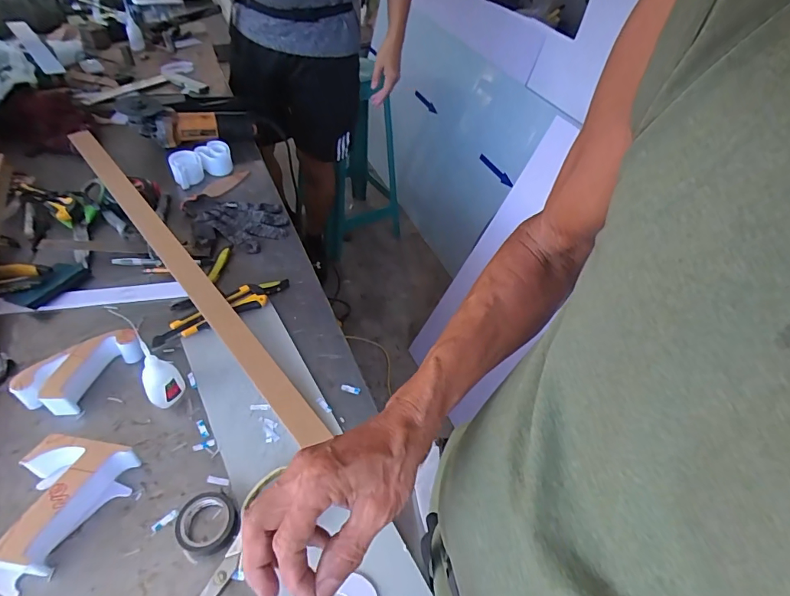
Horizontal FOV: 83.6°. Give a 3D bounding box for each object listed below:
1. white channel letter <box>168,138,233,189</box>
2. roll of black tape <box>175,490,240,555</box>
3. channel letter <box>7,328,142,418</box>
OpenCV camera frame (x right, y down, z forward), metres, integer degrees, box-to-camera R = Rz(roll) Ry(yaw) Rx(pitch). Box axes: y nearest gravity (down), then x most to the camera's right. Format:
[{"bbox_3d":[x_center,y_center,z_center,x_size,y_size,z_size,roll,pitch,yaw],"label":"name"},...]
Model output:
[{"bbox_3d":[-0.405,-0.282,0.931,0.131,0.049,0.067,-32,59,-33],"label":"white channel letter"},{"bbox_3d":[-0.199,0.236,0.470,0.058,0.021,0.062,3,46,-3],"label":"roll of black tape"},{"bbox_3d":[-0.402,0.092,0.571,0.066,0.045,0.134,25,49,17],"label":"channel letter"}]

